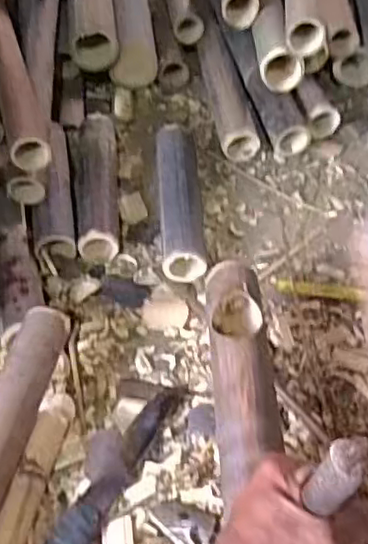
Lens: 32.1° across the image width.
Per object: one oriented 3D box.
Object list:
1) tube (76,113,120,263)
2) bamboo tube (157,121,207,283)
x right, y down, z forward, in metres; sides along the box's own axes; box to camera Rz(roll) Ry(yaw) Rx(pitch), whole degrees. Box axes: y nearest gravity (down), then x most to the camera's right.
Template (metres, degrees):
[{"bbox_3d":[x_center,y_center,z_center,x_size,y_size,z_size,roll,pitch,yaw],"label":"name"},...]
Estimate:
[{"bbox_3d":[-0.128,-0.131,0.941,0.062,0.045,0.276,-5,51,-2],"label":"tube"},{"bbox_3d":[-0.005,-0.107,0.908,0.058,0.058,0.276,-4,51,-1],"label":"bamboo tube"}]

